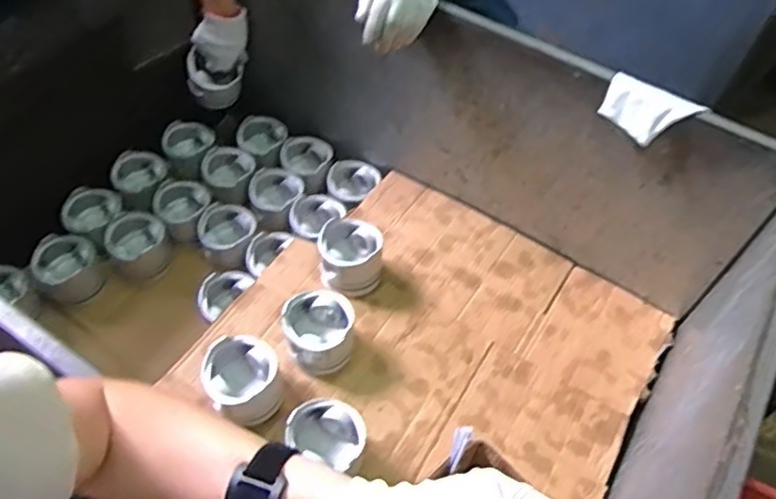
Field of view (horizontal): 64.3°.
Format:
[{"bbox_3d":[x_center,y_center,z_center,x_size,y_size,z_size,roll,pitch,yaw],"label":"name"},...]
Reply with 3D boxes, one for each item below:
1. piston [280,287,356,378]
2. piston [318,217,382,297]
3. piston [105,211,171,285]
[{"bbox_3d":[-0.106,0.128,0.942,0.101,0.084,0.103,3,52,-4],"label":"piston"},{"bbox_3d":[-0.063,0.015,1.032,0.103,0.081,0.116,-2,53,-8],"label":"piston"},{"bbox_3d":[-0.452,-0.001,1.124,0.103,0.073,0.117,-26,59,-23],"label":"piston"}]

